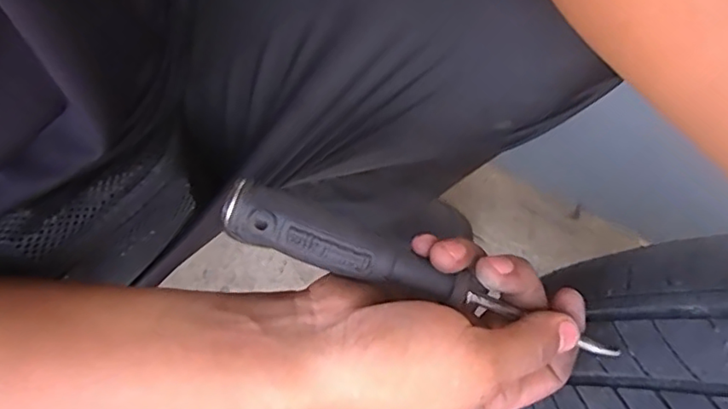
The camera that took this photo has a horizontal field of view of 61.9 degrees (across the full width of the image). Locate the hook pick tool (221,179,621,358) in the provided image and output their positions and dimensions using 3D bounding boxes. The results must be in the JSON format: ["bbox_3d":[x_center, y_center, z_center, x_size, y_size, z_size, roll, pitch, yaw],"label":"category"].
[{"bbox_3d":[0.026,0.034,0.283,0.188,0.018,0.024,22,70,-6],"label":"hook pick tool"}]

